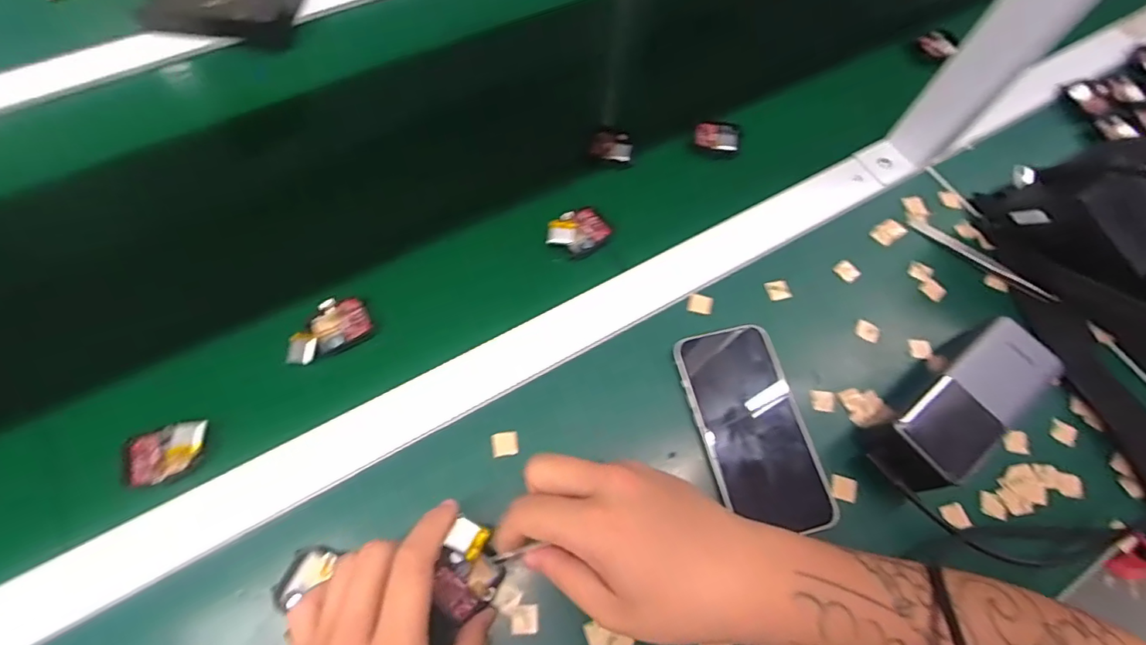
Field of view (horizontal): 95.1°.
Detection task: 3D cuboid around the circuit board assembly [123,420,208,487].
[{"bbox_3d":[-0.263,0.084,0.337,0.049,0.015,0.036,-8,68,-7],"label":"circuit board assembly"}]

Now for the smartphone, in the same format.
[{"bbox_3d":[0.125,0.072,0.365,0.074,0.016,0.140,-12,68,-8],"label":"smartphone"}]

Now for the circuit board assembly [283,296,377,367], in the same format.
[{"bbox_3d":[-0.179,0.005,0.382,0.060,0.012,0.035,-30,72,-15],"label":"circuit board assembly"}]

